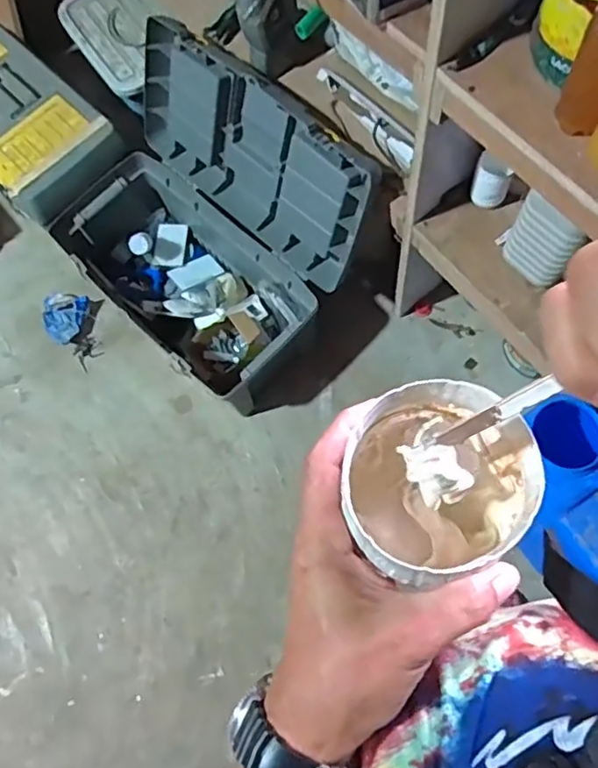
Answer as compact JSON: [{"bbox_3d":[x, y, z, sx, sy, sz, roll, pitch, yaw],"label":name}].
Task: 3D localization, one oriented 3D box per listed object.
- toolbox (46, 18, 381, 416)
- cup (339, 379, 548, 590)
[{"bbox_3d":[-0.200,-0.331,1.320,0.611,0.443,0.478,38,81,12],"label":"toolbox"},{"bbox_3d":[0.065,0.049,0.312,0.085,0.074,0.085,-1,73,2],"label":"cup"}]

